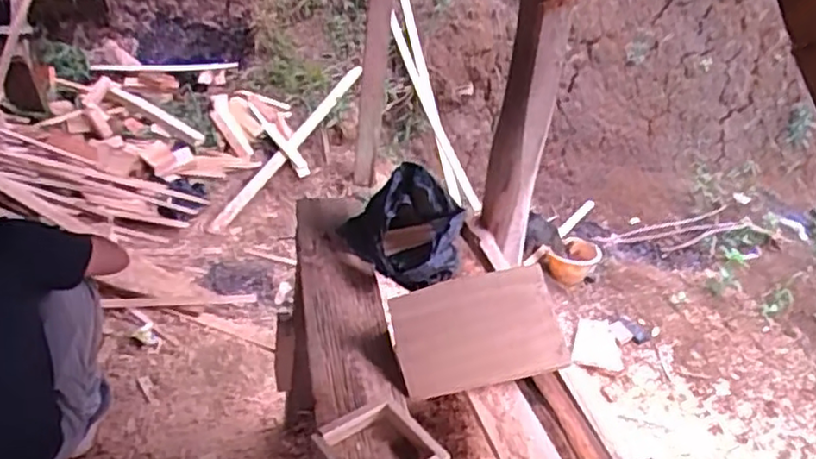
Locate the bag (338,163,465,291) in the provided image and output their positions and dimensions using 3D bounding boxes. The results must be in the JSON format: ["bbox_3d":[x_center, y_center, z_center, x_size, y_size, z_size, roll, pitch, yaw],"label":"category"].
[{"bbox_3d":[-0.005,-0.005,1.427,0.170,0.183,0.231,-19,38,-34],"label":"bag"}]

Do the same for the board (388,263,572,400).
[{"bbox_3d":[0.122,0.180,1.229,0.288,0.021,0.198,-11,69,-6],"label":"board"}]

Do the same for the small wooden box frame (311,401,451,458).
[{"bbox_3d":[-0.042,0.330,1.028,0.152,0.031,0.163,-20,39,-35],"label":"small wooden box frame"}]

